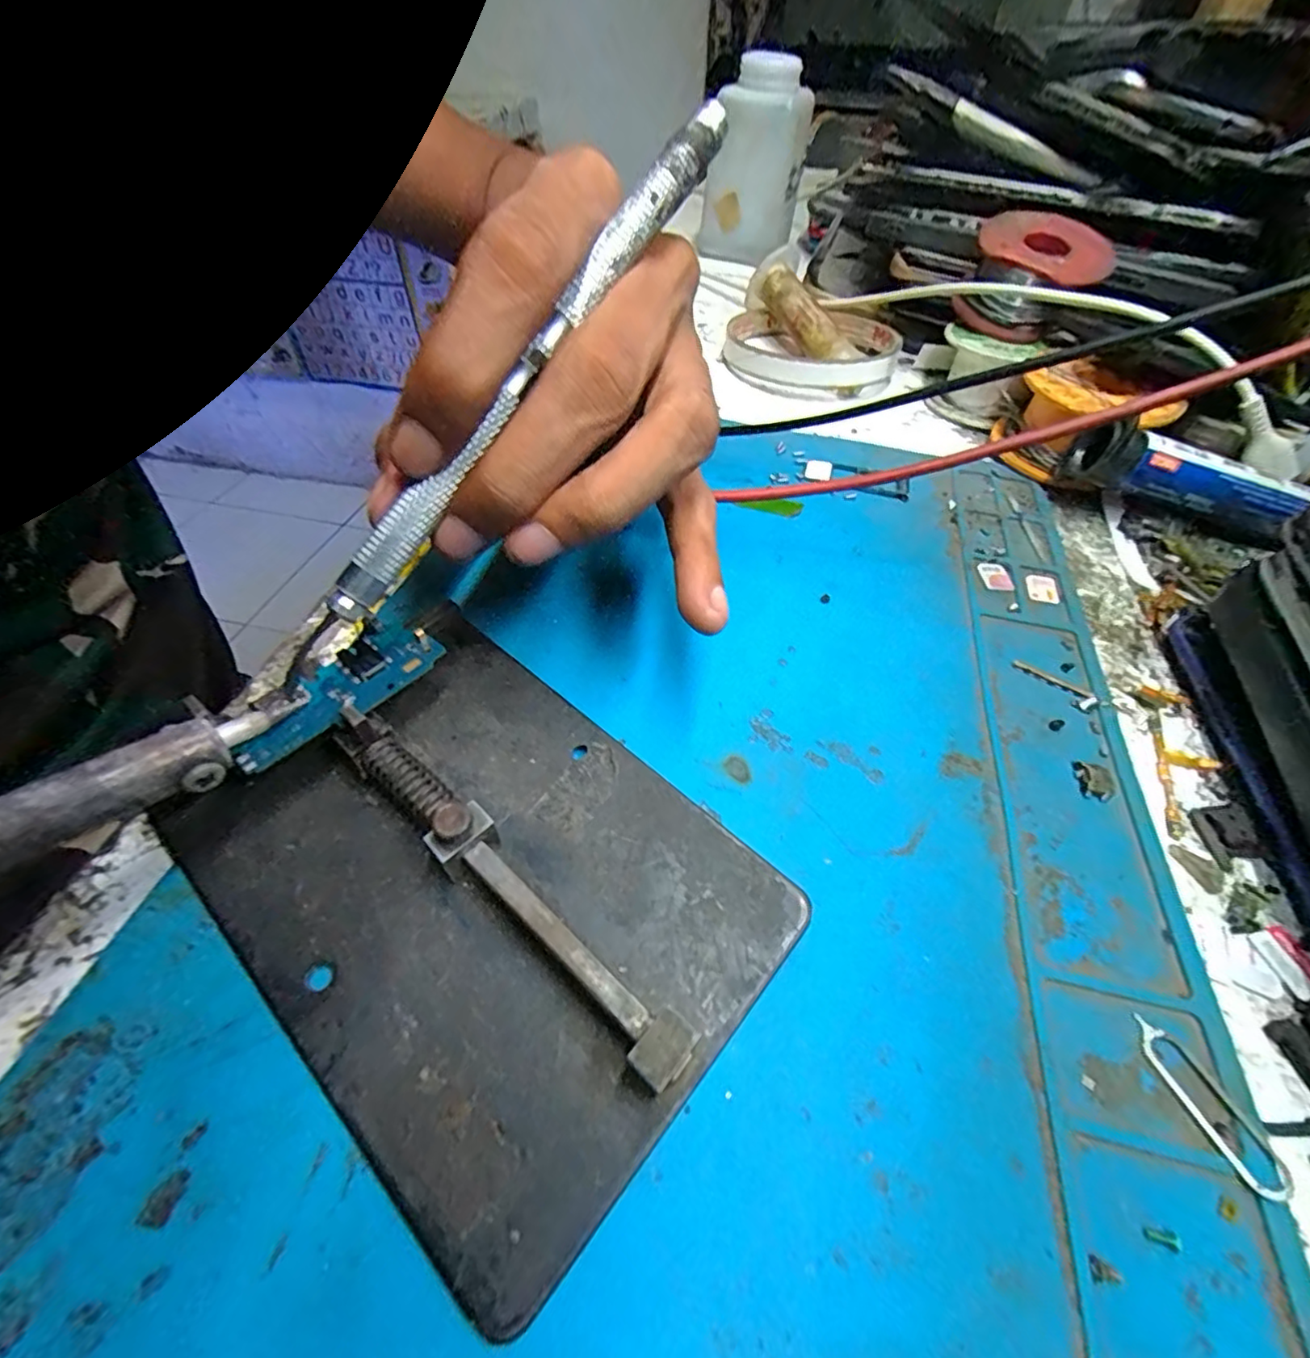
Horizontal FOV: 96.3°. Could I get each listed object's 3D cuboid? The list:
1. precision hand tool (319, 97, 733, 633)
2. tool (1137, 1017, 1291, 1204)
[{"bbox_3d":[-0.025,-0.065,0.121,0.008,0.008,0.128,36,89,25],"label":"precision hand tool"},{"bbox_3d":[0.092,0.071,0.098,0.008,0.004,0.026,-20,48,-7],"label":"tool"}]

